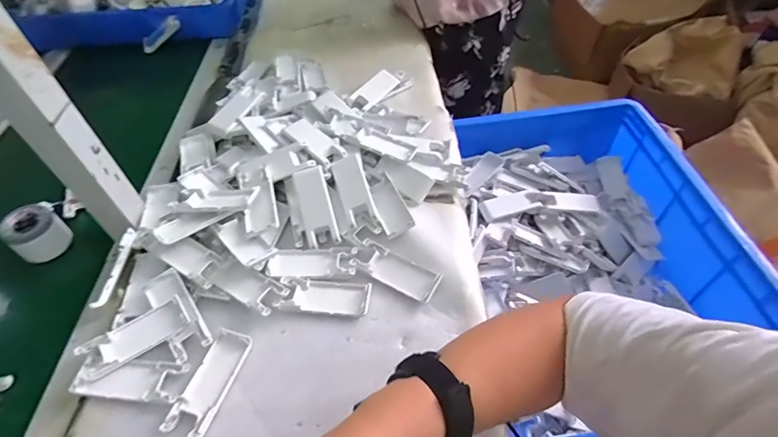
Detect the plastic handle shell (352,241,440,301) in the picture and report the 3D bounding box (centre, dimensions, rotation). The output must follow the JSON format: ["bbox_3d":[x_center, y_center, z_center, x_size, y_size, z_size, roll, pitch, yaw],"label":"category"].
[{"bbox_3d":[0.008,0.061,0.512,0.103,0.010,0.039,24,55,22],"label":"plastic handle shell"}]

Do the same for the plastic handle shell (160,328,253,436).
[{"bbox_3d":[-0.180,0.163,0.438,0.040,0.011,0.107,10,51,12],"label":"plastic handle shell"}]

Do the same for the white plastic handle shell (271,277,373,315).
[{"bbox_3d":[-0.074,0.089,0.499,0.103,0.010,0.039,4,50,6],"label":"white plastic handle shell"}]

